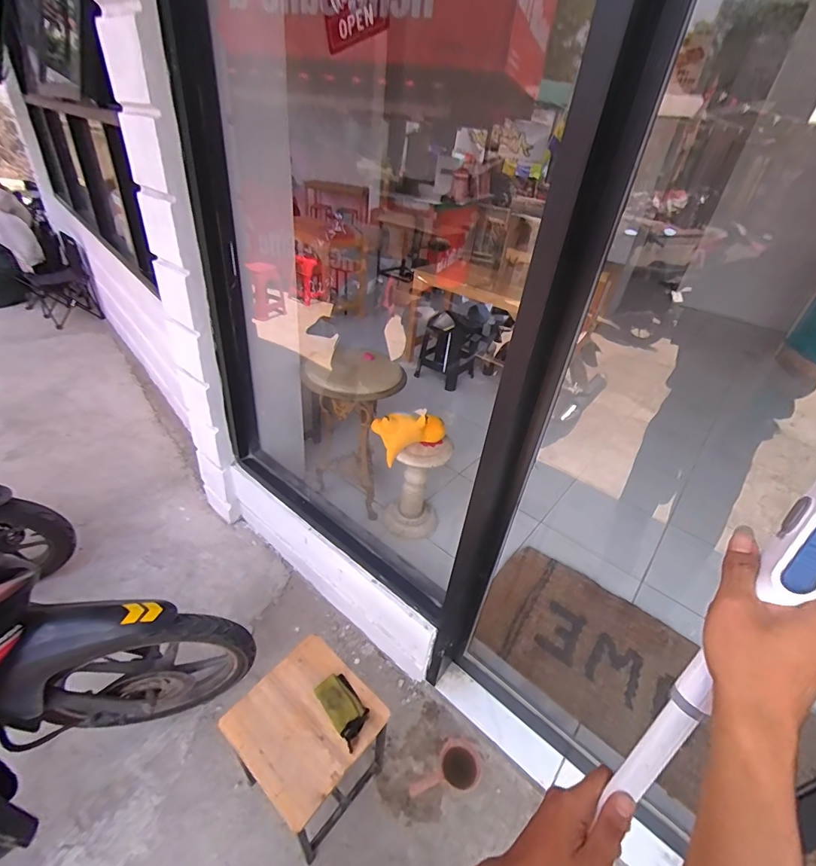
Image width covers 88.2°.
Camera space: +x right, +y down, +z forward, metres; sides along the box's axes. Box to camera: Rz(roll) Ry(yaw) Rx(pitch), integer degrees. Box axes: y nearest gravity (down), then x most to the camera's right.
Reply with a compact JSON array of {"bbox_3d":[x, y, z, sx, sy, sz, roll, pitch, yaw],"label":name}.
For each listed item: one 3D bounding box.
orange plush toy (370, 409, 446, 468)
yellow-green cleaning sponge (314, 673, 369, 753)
[{"bbox_3d":[0.007,-0.012,1.687,0.259,0.174,0.134,-18,42,-31],"label":"orange plush toy"},{"bbox_3d":[-0.150,0.641,0.989,0.076,0.020,0.146,-23,45,-35],"label":"yellow-green cleaning sponge"}]

